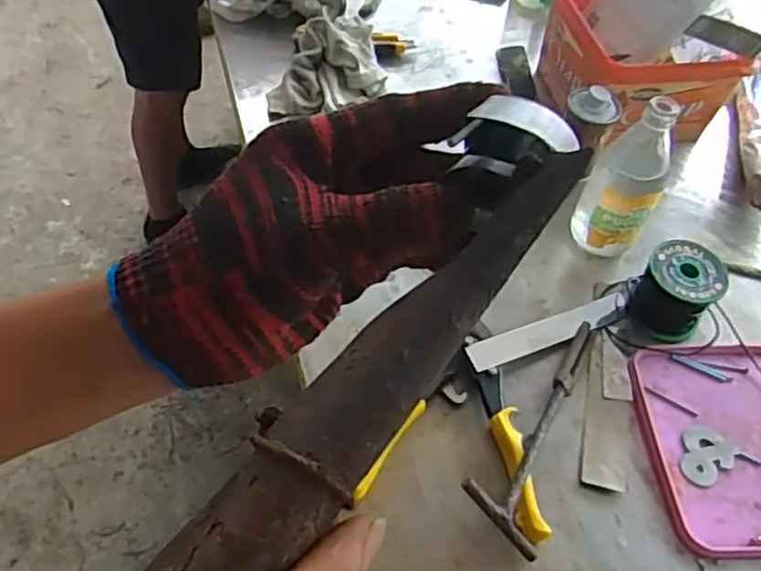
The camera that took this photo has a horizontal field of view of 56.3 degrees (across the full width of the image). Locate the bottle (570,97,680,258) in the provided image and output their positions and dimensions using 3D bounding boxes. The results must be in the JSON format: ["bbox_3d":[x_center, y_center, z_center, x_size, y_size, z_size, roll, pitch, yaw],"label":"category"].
[{"bbox_3d":[0.230,-0.099,0.668,0.064,0.166,0.055,21,55,11],"label":"bottle"}]

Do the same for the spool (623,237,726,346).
[{"bbox_3d":[0.272,0.005,0.658,0.066,0.059,0.077,33,58,19],"label":"spool"}]

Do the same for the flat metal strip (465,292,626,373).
[{"bbox_3d":[0.158,0.041,0.648,0.178,0.007,0.028,-16,59,-25],"label":"flat metal strip"}]

